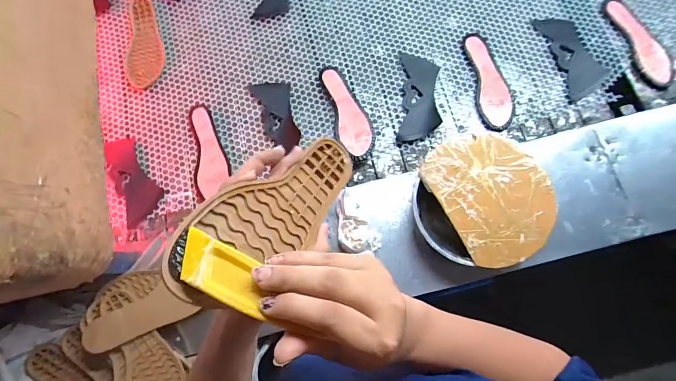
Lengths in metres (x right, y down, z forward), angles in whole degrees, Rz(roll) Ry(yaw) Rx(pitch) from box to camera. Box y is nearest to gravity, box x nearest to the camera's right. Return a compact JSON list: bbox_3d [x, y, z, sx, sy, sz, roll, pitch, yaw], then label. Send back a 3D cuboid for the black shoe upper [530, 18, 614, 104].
[{"bbox_3d":[0.541,-0.320,0.805,0.107,0.010,0.216,-22,77,-3],"label":"black shoe upper"}]

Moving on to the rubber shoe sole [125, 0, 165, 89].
[{"bbox_3d":[-0.469,-0.367,0.846,0.092,0.015,0.244,-1,77,2],"label":"rubber shoe sole"}]

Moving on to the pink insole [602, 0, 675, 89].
[{"bbox_3d":[0.724,-0.355,0.819,0.106,0.021,0.246,-11,76,-13],"label":"pink insole"}]

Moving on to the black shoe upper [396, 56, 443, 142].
[{"bbox_3d":[0.184,-0.210,0.775,0.086,0.016,0.209,4,77,3],"label":"black shoe upper"}]

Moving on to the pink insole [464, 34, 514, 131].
[{"bbox_3d":[0.348,-0.250,0.783,0.077,0.020,0.234,-8,77,0],"label":"pink insole"}]

